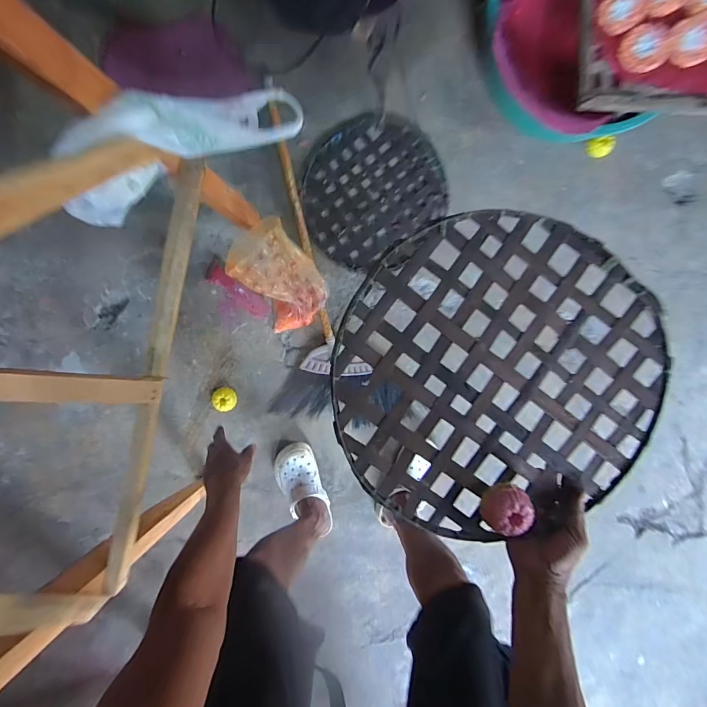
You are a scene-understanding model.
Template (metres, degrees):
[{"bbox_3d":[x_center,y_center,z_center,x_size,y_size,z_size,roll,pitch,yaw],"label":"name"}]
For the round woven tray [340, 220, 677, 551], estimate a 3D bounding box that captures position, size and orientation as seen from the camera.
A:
[{"bbox_3d":[0.176,0.032,0.476,0.383,0.041,0.382,0,96,1],"label":"round woven tray"}]

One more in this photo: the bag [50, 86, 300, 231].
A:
[{"bbox_3d":[-0.185,-0.250,0.454,0.293,0.132,0.074,-36,95,-22],"label":"bag"}]

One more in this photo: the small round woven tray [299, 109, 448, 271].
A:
[{"bbox_3d":[0.036,-0.416,0.988,0.349,0.029,0.322,0,96,1],"label":"small round woven tray"}]

